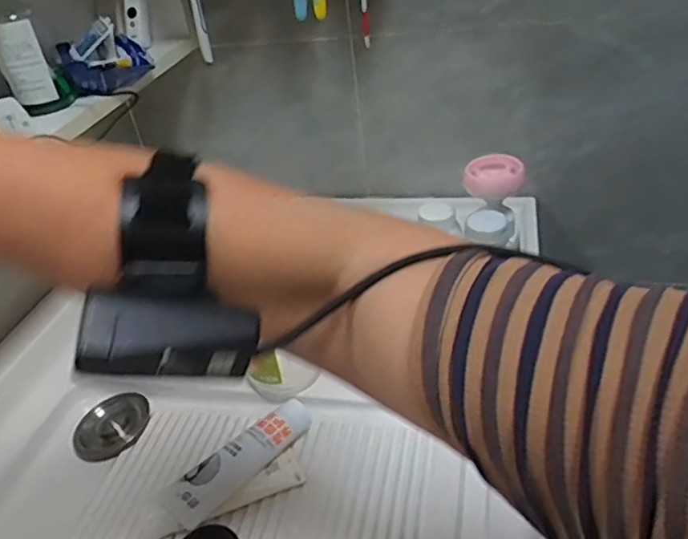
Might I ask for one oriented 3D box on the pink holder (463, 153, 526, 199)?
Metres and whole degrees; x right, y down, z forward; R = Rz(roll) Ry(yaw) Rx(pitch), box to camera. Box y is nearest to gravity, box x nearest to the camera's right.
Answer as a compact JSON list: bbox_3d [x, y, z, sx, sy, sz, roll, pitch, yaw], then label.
[{"bbox_3d":[0.164,-0.102,0.644,0.062,0.029,0.050,6,38,19],"label":"pink holder"}]

